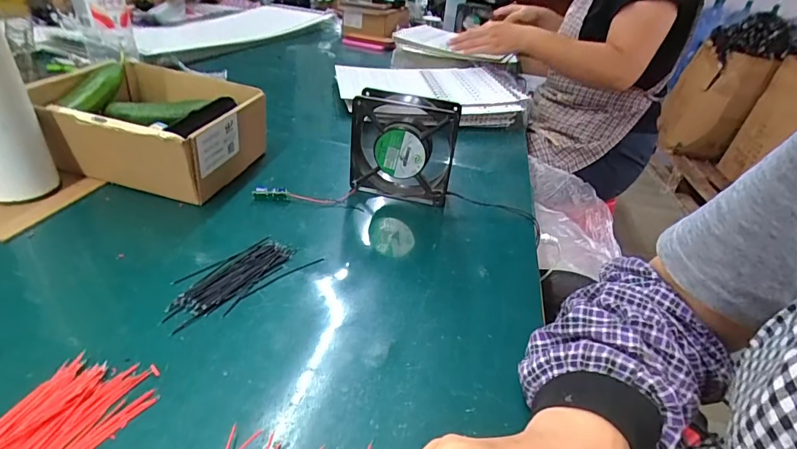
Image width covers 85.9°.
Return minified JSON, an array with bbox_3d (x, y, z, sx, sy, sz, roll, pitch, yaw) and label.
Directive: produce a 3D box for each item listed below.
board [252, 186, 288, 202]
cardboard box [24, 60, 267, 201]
[{"bbox_3d":[-0.151,-0.035,0.504,0.040,0.016,0.009,0,33,-11],"label":"board"},{"bbox_3d":[-0.294,-0.120,0.534,0.210,0.095,0.177,11,33,6],"label":"cardboard box"}]

